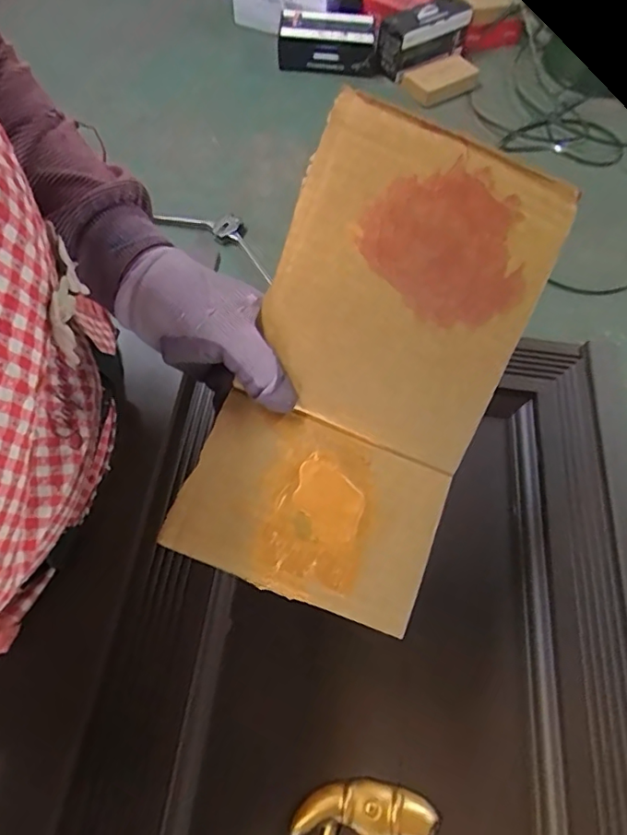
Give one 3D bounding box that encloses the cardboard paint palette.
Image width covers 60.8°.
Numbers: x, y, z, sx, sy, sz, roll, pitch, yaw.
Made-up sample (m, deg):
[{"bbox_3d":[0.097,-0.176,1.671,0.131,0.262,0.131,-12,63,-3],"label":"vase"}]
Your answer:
[{"bbox_3d":[0.037,-0.035,0.334,0.156,0.030,0.292,23,90,-5],"label":"cardboard paint palette"}]

